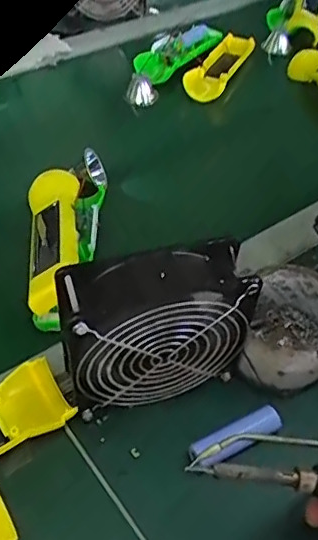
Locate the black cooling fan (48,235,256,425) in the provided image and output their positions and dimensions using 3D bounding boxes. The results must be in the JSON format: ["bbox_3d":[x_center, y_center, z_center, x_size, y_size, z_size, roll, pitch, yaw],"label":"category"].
[{"bbox_3d":[-0.006,0.043,0.372,0.118,0.121,0.048,-12,48,-14],"label":"black cooling fan"}]

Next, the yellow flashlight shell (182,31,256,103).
[{"bbox_3d":[0.078,-0.265,0.729,0.056,0.021,0.166,17,48,13],"label":"yellow flashlight shell"}]

